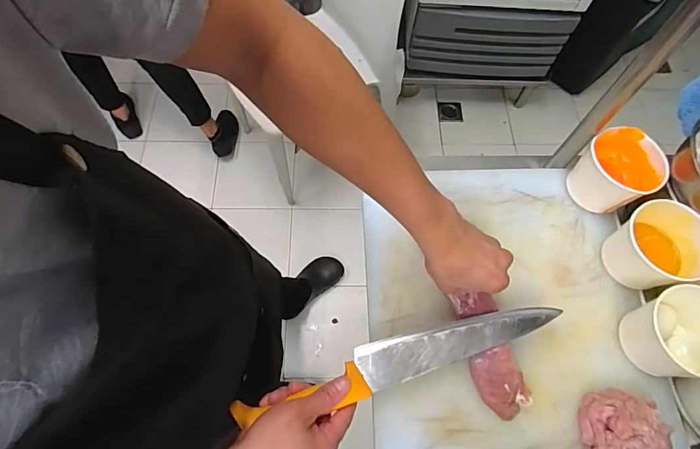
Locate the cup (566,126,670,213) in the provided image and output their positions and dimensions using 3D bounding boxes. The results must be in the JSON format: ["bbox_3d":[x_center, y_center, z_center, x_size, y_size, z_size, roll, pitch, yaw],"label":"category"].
[{"bbox_3d":[0.357,-0.071,0.541,0.091,0.073,0.093,1,66,-2],"label":"cup"}]

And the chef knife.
[{"bbox_3d":[0.057,0.144,0.433,0.358,0.014,0.047,-15,67,-9],"label":"chef knife"}]

